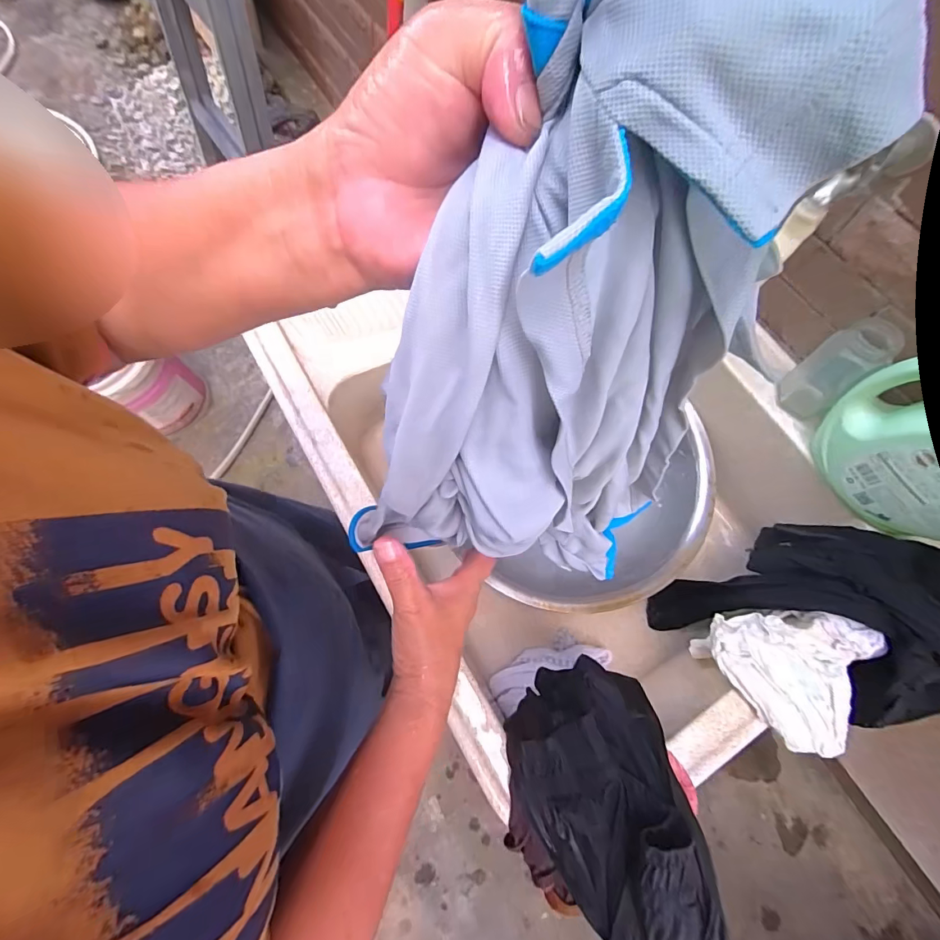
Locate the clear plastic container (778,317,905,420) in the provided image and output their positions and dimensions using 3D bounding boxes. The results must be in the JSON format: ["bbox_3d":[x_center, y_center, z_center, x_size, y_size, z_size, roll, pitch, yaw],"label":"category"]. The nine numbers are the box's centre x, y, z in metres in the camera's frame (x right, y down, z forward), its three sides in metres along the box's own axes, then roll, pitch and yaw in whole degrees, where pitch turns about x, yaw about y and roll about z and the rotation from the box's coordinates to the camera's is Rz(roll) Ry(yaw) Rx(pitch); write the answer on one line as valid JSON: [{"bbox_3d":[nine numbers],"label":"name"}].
[{"bbox_3d":[0.408,-0.113,0.503,0.057,0.122,0.040,43,52,12],"label":"clear plastic container"}]

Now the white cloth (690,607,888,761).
[{"bbox_3d":[0.330,0.213,0.462,0.158,0.081,0.129,7,72,2],"label":"white cloth"}]

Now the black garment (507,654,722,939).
[{"bbox_3d":[0.111,0.287,0.360,0.132,0.098,0.224,-7,72,-3],"label":"black garment"}]

